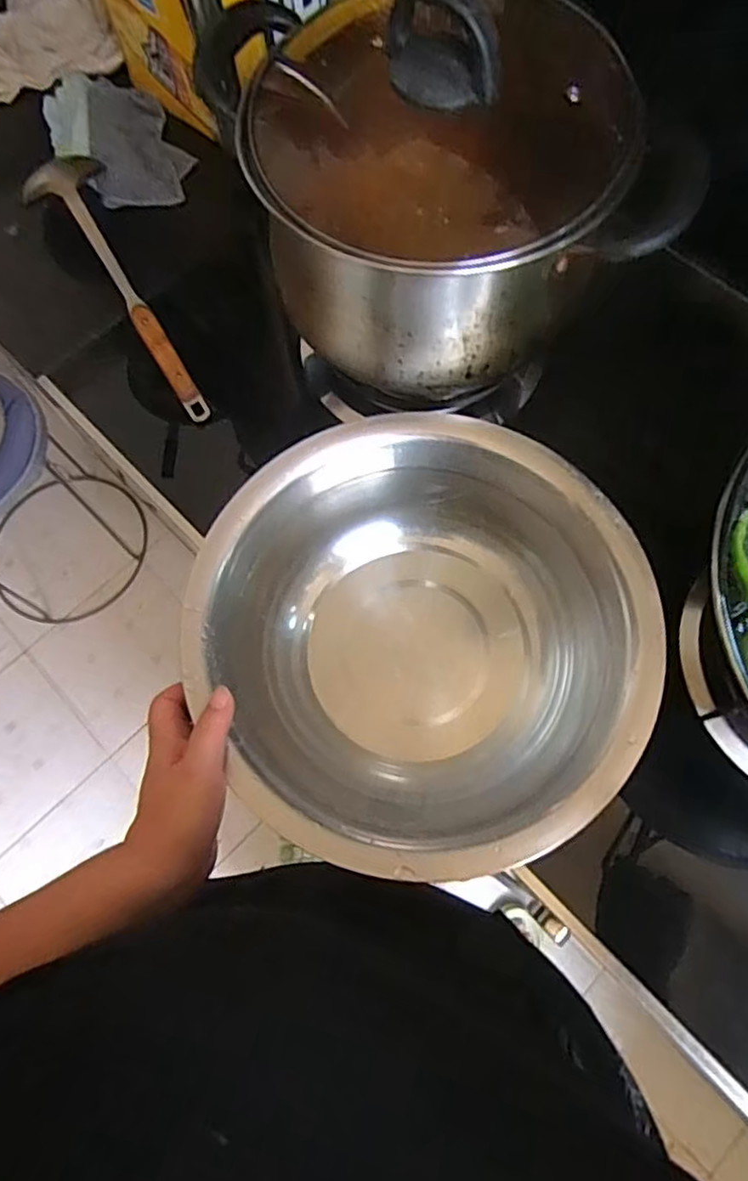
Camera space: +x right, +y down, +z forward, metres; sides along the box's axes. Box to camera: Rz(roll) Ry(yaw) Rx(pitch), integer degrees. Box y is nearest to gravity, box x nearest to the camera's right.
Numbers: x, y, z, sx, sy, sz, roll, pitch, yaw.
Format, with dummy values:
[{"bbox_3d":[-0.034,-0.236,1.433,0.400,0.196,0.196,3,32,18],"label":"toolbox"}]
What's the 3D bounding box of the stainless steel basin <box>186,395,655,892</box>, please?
[{"bbox_3d":[0.033,0.035,0.467,0.286,0.101,0.295,-1,71,2],"label":"stainless steel basin"}]

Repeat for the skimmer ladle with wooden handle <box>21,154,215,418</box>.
[{"bbox_3d":[-0.245,-0.295,0.619,0.078,0.050,0.329,-28,72,-7],"label":"skimmer ladle with wooden handle"}]

